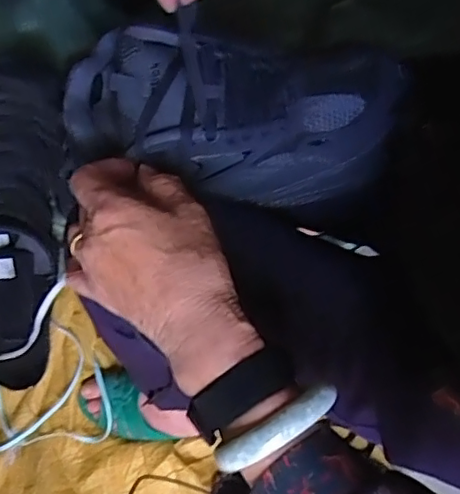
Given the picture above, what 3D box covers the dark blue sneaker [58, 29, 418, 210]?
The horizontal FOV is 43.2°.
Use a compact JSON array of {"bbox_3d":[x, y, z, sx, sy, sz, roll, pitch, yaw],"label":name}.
[{"bbox_3d":[-0.002,-0.097,0.428,0.232,0.083,0.104,7,77,-5],"label":"dark blue sneaker"}]

